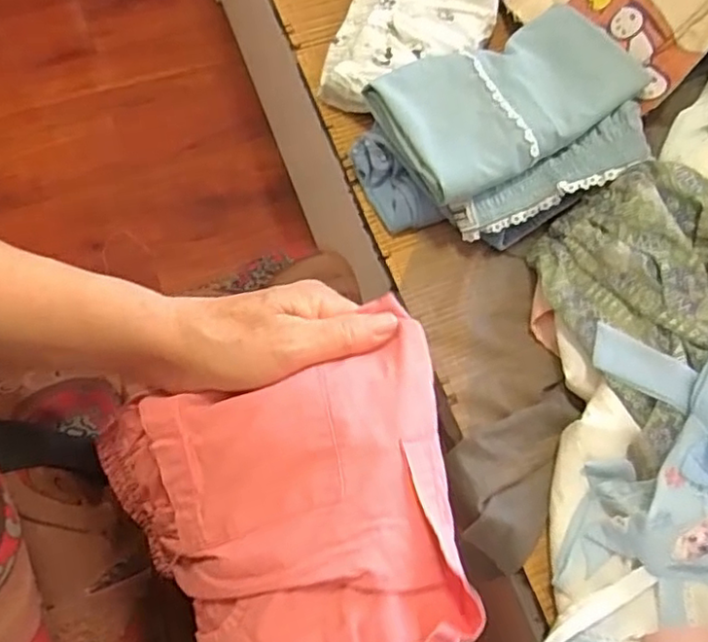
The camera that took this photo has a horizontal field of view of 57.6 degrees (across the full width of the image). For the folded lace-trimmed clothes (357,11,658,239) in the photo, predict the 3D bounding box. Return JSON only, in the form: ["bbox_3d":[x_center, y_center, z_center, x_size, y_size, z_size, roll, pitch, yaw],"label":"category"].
[{"bbox_3d":[0.166,-0.209,0.660,0.253,0.057,0.206,-27,73,-12],"label":"folded lace-trimmed clothes"}]

